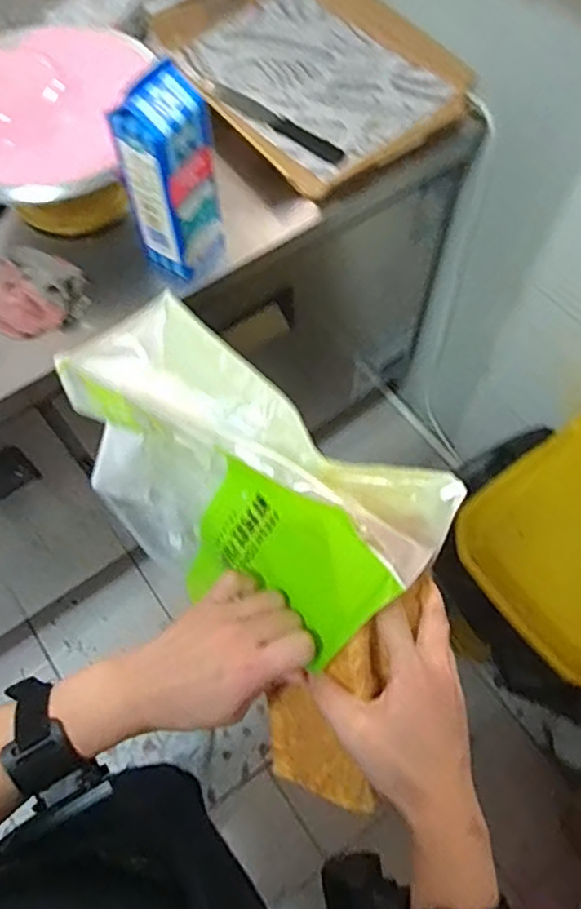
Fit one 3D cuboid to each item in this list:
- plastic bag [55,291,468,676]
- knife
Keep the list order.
[{"bbox_3d":[-0.033,0.024,0.482,0.272,0.166,0.128,35,69,17],"label":"plastic bag"},{"bbox_3d":[-0.019,-0.468,0.899,0.230,0.016,0.037,35,69,17],"label":"knife"}]

